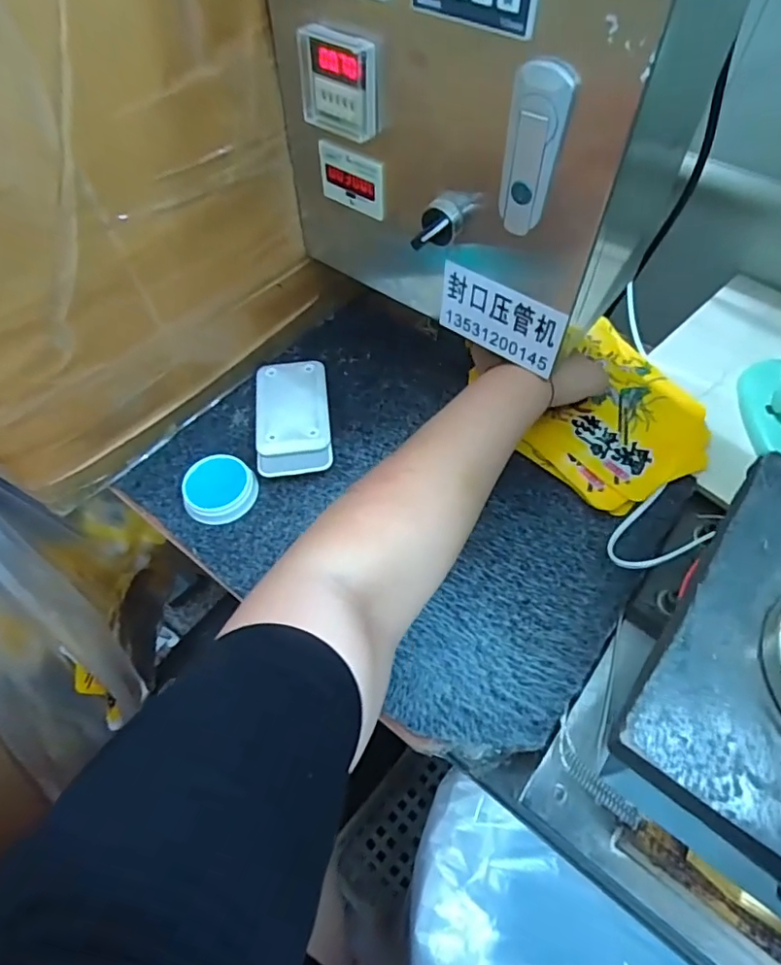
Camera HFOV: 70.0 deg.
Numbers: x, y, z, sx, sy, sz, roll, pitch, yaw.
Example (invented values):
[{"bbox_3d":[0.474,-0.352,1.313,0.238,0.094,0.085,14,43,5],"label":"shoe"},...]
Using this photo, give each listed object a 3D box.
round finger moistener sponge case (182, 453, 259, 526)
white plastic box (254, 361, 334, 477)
[{"bbox_3d":[-0.148,0.005,0.481,0.060,0.021,0.057,-1,57,1],"label":"round finger moistener sponge case"},{"bbox_3d":[-0.090,-0.060,0.520,0.065,0.030,0.117,-6,57,-2],"label":"white plastic box"}]

